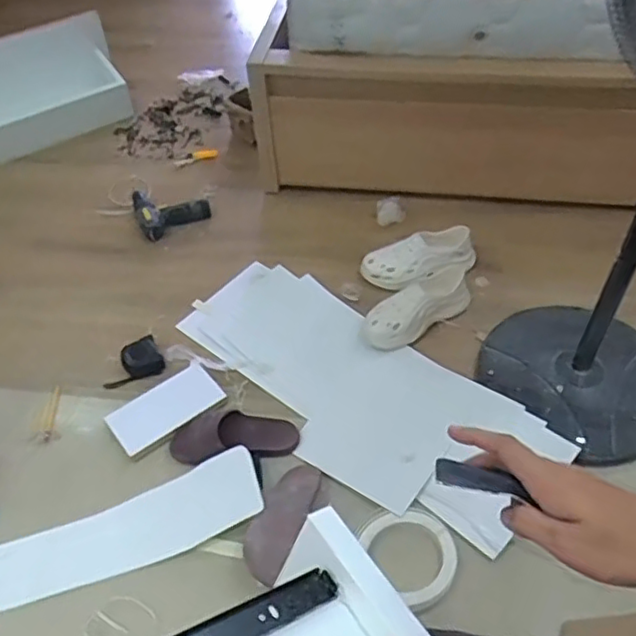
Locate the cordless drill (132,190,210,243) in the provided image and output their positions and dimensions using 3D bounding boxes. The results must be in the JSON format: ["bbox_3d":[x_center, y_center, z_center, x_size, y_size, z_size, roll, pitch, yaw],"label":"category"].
[{"bbox_3d":[-0.412,-0.306,1.748,0.181,0.051,0.187,-25,51,-18],"label":"cordless drill"}]

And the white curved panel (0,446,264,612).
[{"bbox_3d":[-0.386,0.382,1.110,0.579,0.064,0.128,-17,49,-11],"label":"white curved panel"}]

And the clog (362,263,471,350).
[{"bbox_3d":[0.229,-0.025,1.427,0.286,0.074,0.099,-27,52,-19],"label":"clog"}]

